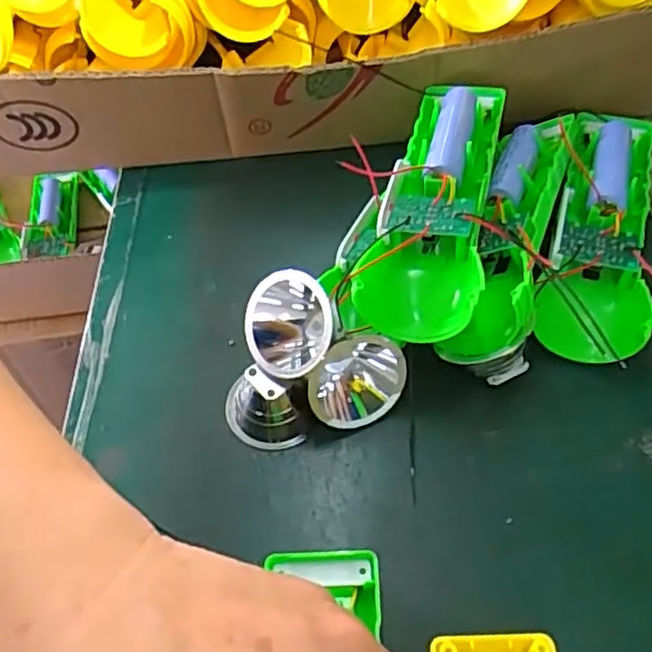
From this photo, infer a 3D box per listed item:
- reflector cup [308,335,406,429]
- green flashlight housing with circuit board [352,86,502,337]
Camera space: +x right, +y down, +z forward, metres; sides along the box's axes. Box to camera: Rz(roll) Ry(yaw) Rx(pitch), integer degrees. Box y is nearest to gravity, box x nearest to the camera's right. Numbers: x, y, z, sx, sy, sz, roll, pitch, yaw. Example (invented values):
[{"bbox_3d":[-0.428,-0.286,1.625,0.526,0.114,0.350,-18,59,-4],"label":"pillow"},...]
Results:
[{"bbox_3d":[0.012,0.023,0.298,0.043,0.035,0.023,-34,26,-2],"label":"reflector cup"},{"bbox_3d":[0.055,-0.066,0.313,0.047,0.026,0.159,13,56,10],"label":"green flashlight housing with circuit board"}]

